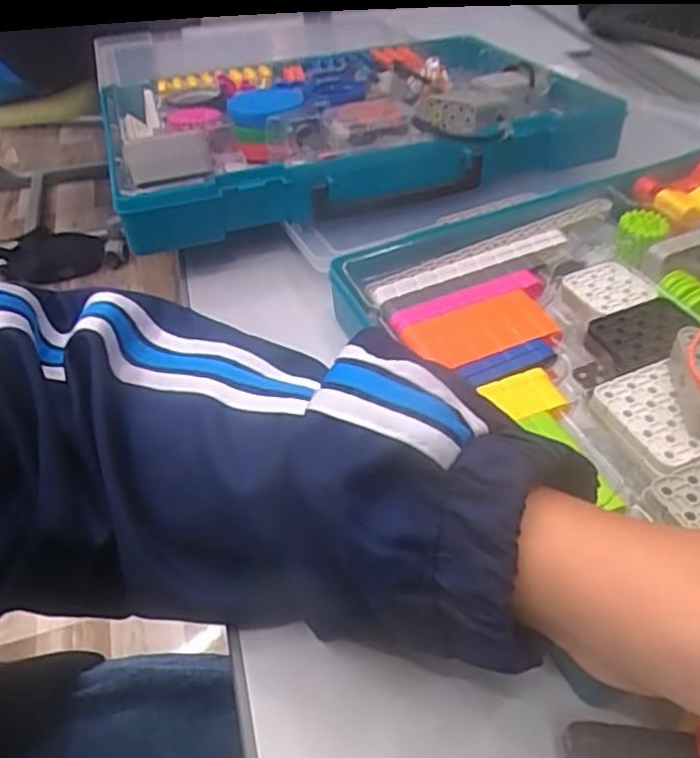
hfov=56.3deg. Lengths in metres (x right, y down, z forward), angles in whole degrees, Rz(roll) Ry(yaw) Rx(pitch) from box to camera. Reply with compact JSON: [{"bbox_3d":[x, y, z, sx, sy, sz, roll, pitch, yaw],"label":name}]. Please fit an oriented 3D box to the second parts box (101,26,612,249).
[{"bbox_3d":[-0.007,-0.213,0.514,0.359,0.054,0.249,-14,45,-13],"label":"second parts box"}]

